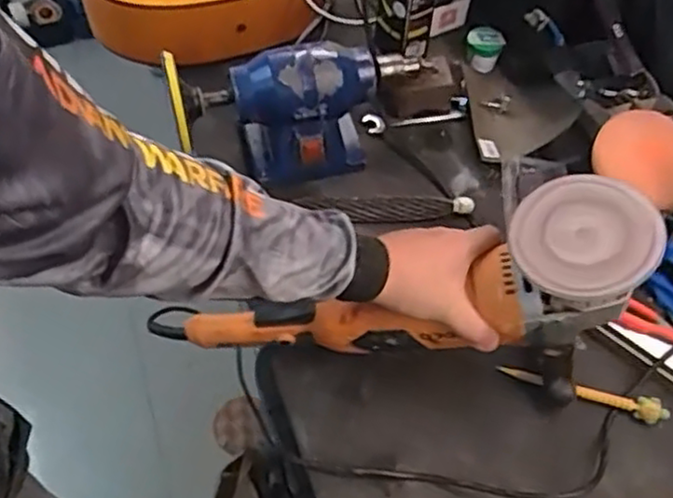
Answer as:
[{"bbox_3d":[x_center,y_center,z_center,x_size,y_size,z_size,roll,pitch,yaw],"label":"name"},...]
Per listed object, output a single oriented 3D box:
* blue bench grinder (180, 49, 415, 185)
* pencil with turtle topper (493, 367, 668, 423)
[{"bbox_3d":[-0.040,-0.162,0.841,0.273,0.138,0.099,-4,55,-4],"label":"blue bench grinder"},{"bbox_3d":[0.248,0.145,0.708,0.167,0.013,0.026,11,56,6],"label":"pencil with turtle topper"}]

